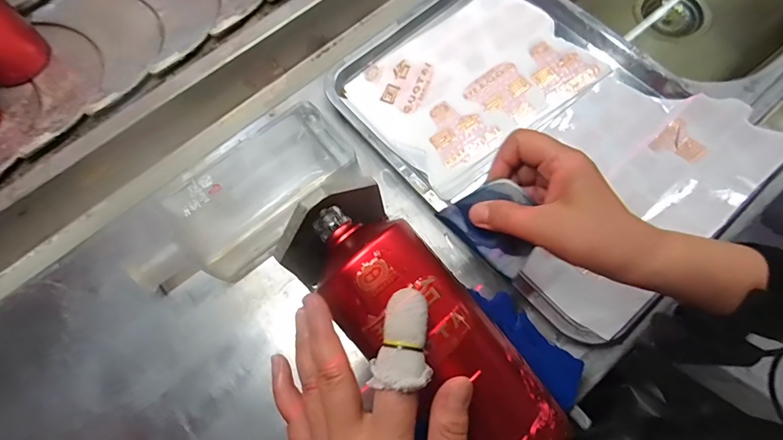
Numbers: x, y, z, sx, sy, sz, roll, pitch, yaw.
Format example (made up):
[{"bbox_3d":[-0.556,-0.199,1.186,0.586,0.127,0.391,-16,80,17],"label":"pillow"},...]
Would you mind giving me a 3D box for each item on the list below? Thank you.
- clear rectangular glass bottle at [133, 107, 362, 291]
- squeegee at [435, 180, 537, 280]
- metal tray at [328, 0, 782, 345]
[{"bbox_3d":[-0.142,-0.014,0.402,0.227,0.047,0.102,-36,76,-9],"label":"clear rectangular glass bottle"},{"bbox_3d":[0.080,0.003,0.311,0.072,0.005,0.057,41,117,3],"label":"squeegee"},{"bbox_3d":[0.148,-0.103,0.427,0.284,0.040,0.375,-42,77,-11],"label":"metal tray"}]

